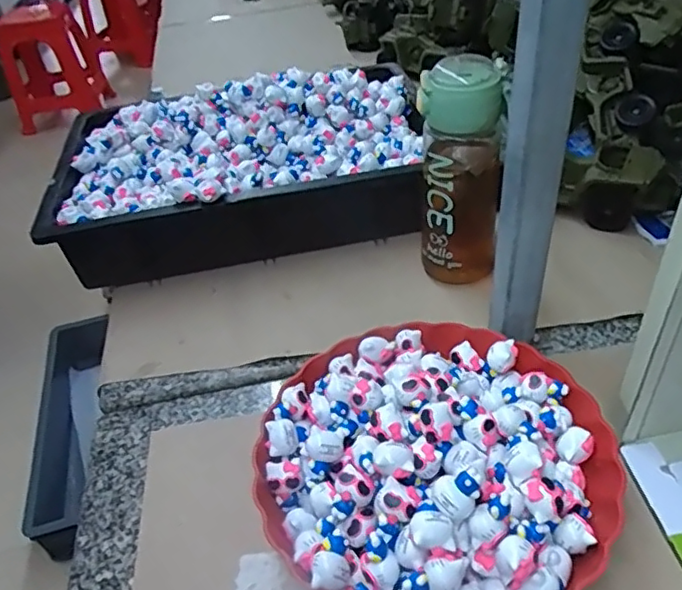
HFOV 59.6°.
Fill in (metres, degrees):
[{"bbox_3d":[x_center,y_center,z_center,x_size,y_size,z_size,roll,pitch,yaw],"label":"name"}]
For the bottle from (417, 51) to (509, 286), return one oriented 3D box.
[{"bbox_3d":[0.116,-0.112,0.566,0.069,0.219,0.074,6,43,16],"label":"bottle"}]

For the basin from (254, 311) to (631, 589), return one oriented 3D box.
[{"bbox_3d":[0.067,0.106,0.418,0.232,0.072,0.244,-4,41,4],"label":"basin"}]

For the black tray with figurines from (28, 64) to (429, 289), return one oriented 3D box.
[{"bbox_3d":[-0.115,-0.159,0.719,0.432,0.118,0.300,-10,41,-3],"label":"black tray with figurines"}]

